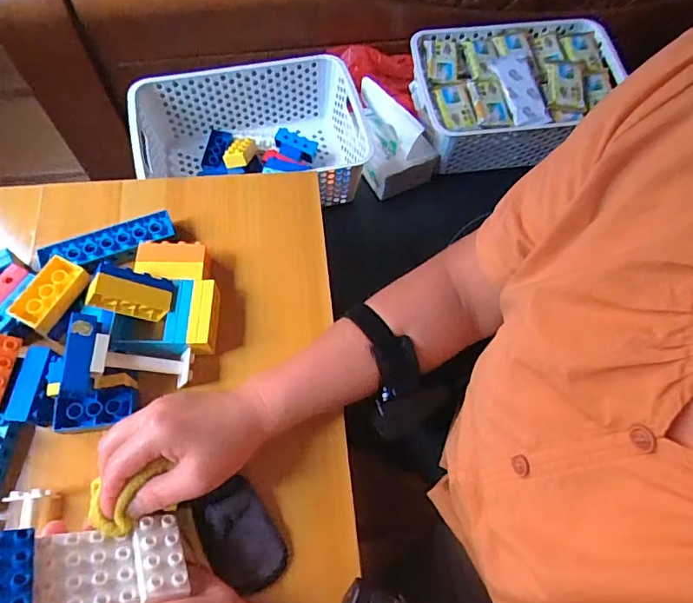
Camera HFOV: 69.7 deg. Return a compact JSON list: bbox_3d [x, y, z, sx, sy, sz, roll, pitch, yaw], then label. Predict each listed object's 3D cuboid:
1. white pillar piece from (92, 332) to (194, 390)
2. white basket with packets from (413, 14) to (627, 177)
[{"bbox_3d":[-0.174,0.051,0.428,0.081,0.020,0.030,15,63,-29],"label":"white pillar piece"},{"bbox_3d":[0.265,-0.332,0.784,0.313,0.103,0.214,-7,67,-6],"label":"white basket with packets"}]

